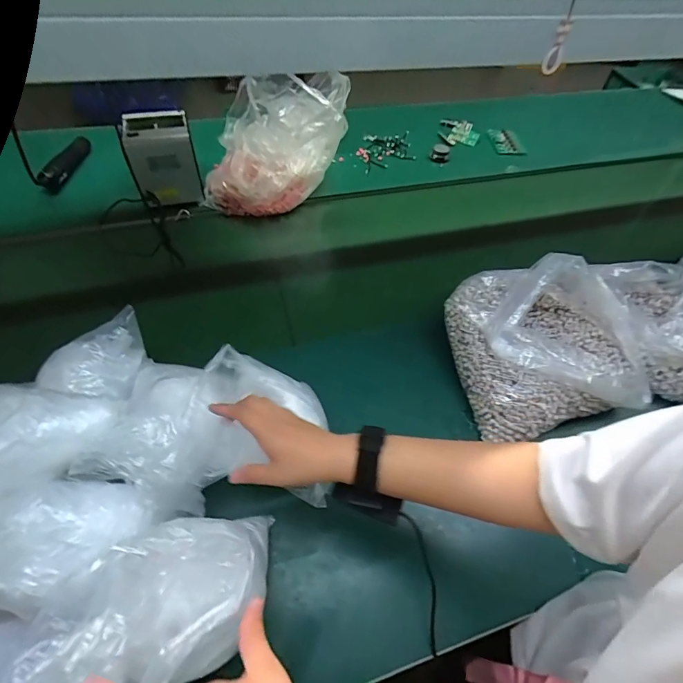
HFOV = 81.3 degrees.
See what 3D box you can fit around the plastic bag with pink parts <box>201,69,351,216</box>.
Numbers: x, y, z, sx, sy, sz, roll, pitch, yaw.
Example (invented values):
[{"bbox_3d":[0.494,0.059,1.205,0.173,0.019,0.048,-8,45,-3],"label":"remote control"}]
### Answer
[{"bbox_3d":[-0.147,-0.410,0.842,0.285,0.220,0.182,9,53,6],"label":"plastic bag with pink parts"}]

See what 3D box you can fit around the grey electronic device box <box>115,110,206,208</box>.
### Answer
[{"bbox_3d":[-0.367,-0.377,0.829,0.121,0.141,0.113,-15,54,-11],"label":"grey electronic device box"}]

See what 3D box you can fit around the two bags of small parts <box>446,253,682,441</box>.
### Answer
[{"bbox_3d":[0.426,-0.029,0.627,0.496,0.137,0.229,-13,54,-10],"label":"two bags of small parts"}]

